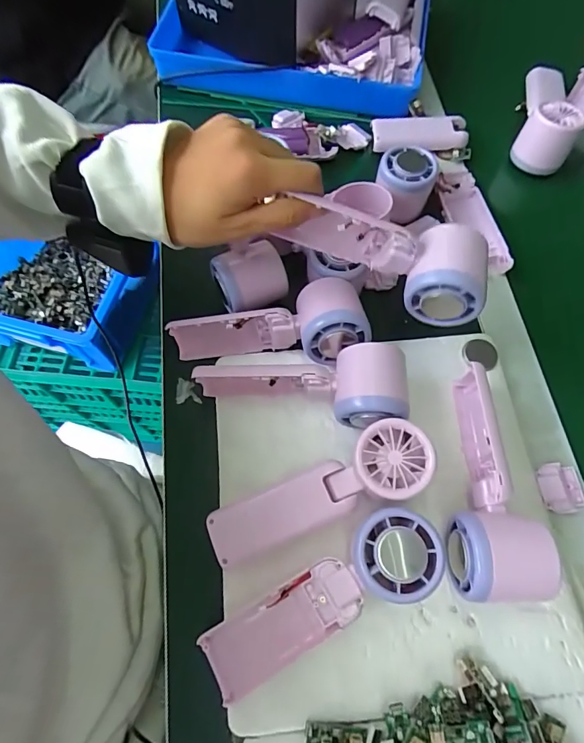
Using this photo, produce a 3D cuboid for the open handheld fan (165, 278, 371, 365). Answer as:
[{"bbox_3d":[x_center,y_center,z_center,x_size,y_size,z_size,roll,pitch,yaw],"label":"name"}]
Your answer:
[{"bbox_3d":[-0.020,-0.038,0.367,0.162,0.047,0.061,-7,67,10],"label":"open handheld fan"}]

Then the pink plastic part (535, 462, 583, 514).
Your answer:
[{"bbox_3d":[0.217,0.094,0.347,0.034,0.009,0.037,-1,67,-1],"label":"pink plastic part"}]

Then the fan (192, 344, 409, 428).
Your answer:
[{"bbox_3d":[0.005,0.012,0.340,0.161,0.056,0.059,3,67,0],"label":"fan"}]

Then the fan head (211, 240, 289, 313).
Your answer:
[{"bbox_3d":[-0.036,-0.082,0.380,0.057,0.041,0.040,-23,70,-10],"label":"fan head"}]

